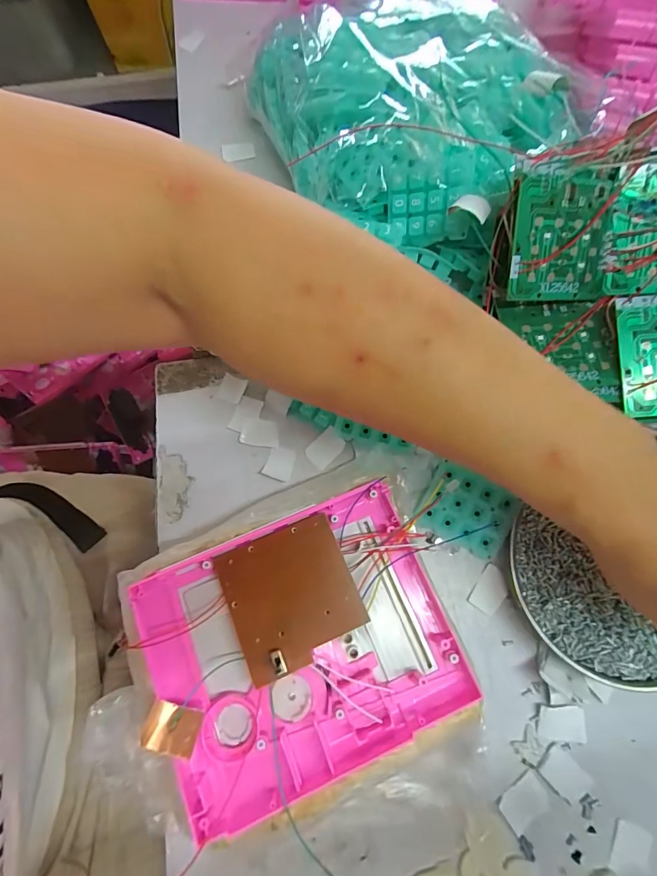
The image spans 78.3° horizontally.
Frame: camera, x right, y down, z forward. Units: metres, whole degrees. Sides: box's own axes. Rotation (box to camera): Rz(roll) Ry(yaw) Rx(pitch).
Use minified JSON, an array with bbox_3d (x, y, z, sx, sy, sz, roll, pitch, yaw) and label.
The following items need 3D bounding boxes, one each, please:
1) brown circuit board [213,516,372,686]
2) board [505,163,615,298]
[{"bbox_3d":[-0.021,0.091,0.236,0.071,0.011,0.072,-23,74,-6],"label":"brown circuit board"},{"bbox_3d":[0.142,-0.122,0.245,0.067,0.004,0.072,-5,108,-15],"label":"board"}]

